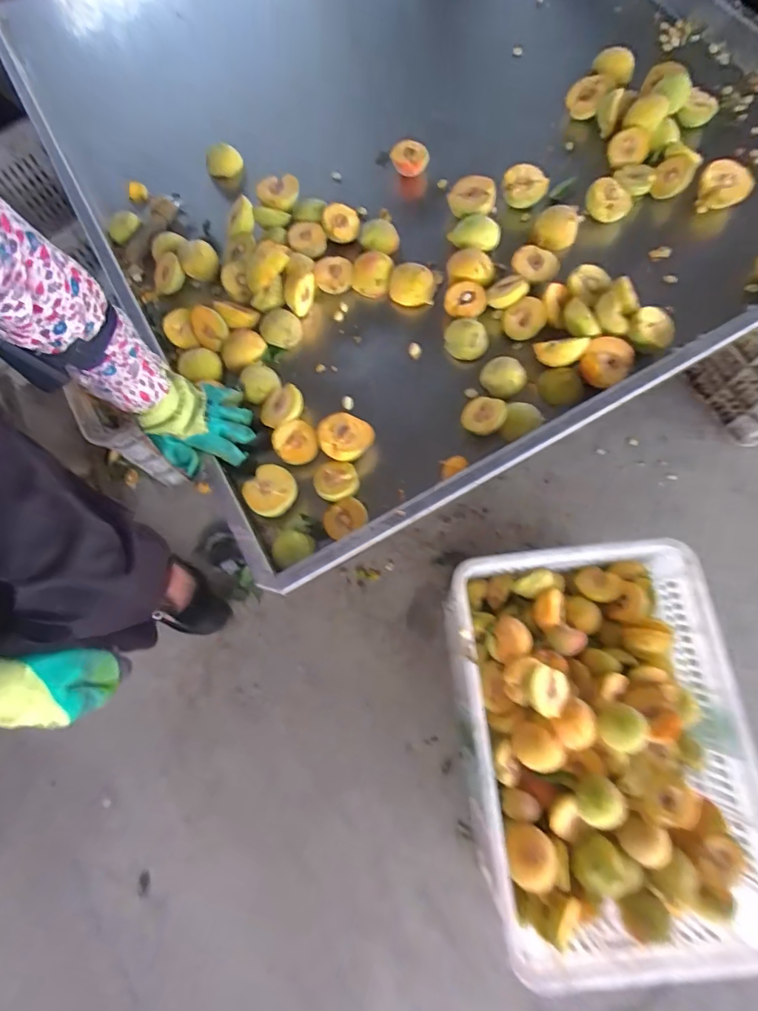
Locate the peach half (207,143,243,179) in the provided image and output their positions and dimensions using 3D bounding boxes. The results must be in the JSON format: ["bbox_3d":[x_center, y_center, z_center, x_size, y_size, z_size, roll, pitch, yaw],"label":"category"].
[{"bbox_3d":[-0.263,-0.577,0.820,0.051,0.031,0.055,-1,74,4],"label":"peach half"}]

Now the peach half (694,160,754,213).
[{"bbox_3d":[0.503,-0.470,0.719,0.066,0.041,0.062,0,74,5],"label":"peach half"}]

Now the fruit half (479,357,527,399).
[{"bbox_3d":[0.167,-0.175,0.656,0.061,0.028,0.052,24,77,11],"label":"fruit half"}]

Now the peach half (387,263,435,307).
[{"bbox_3d":[0.047,-0.322,0.703,0.063,0.043,0.047,0,74,4],"label":"peach half"}]

